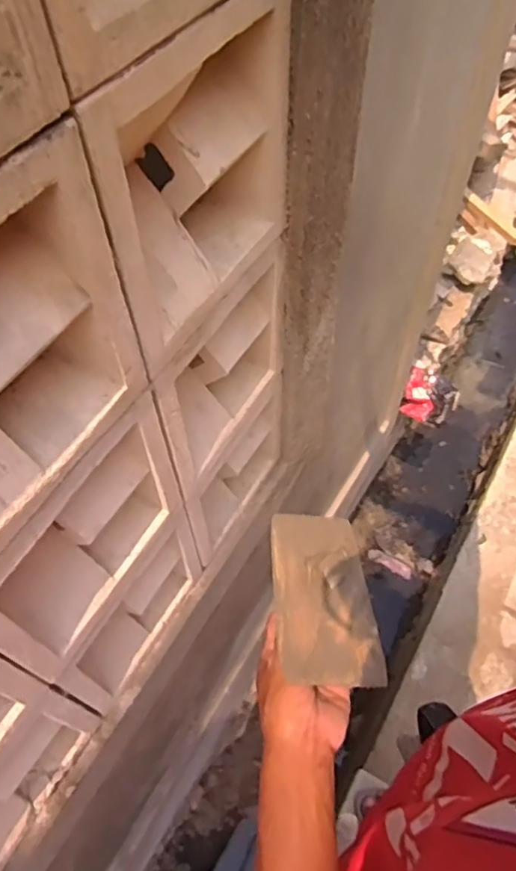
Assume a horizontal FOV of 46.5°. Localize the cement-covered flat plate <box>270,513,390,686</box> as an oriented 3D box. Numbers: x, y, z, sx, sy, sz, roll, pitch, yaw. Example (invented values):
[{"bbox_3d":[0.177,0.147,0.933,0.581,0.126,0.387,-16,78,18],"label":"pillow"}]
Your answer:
[{"bbox_3d":[0.056,0.130,0.510,0.081,0.015,0.156,5,44,-11],"label":"cement-covered flat plate"}]

